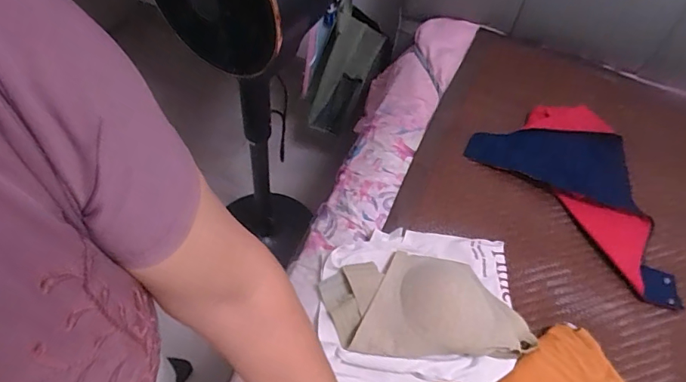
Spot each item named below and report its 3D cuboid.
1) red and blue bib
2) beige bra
[{"bbox_3d":[0.462,-0.012,0.840,0.257,0.028,0.405,-28,61,-25],"label":"red and blue bib"},{"bbox_3d":[0.116,0.157,0.660,0.287,0.058,0.155,2,54,-4],"label":"beige bra"}]

